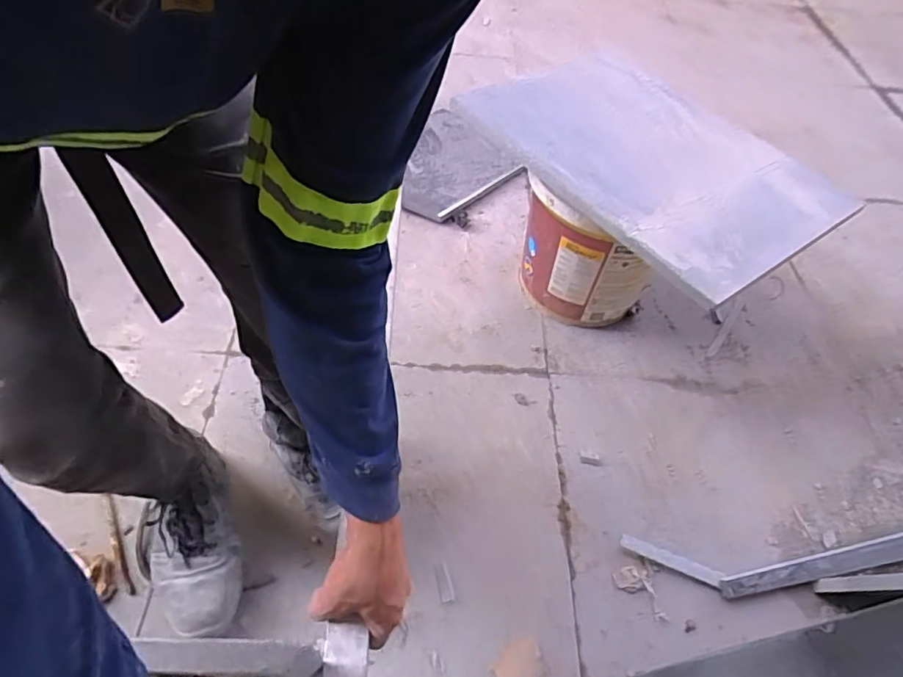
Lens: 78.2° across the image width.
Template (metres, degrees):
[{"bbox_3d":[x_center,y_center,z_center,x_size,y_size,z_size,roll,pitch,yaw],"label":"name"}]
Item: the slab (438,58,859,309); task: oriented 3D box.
[{"bbox_3d":[0.341,-0.318,0.952,0.406,0.027,0.580,-27,60,-26],"label":"slab"}]

